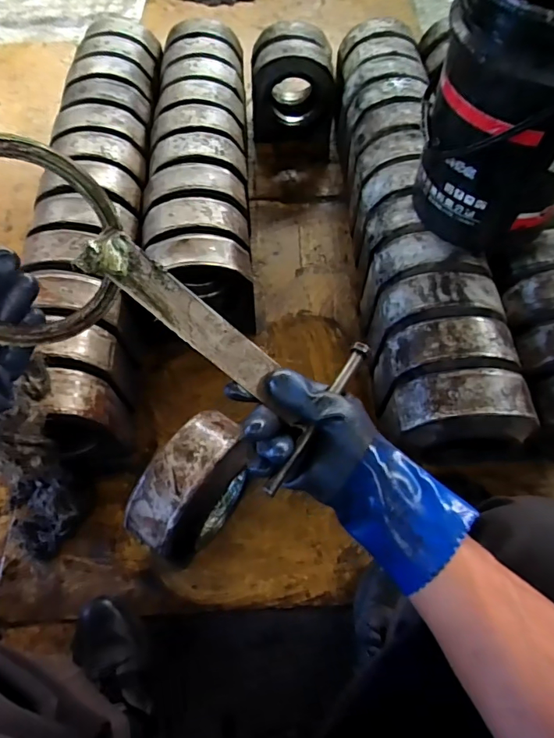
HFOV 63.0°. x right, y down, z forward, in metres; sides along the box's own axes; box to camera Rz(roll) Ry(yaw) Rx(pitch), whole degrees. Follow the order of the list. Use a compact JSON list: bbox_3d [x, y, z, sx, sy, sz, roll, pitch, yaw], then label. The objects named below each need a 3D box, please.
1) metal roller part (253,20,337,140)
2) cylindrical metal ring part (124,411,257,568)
[{"bbox_3d":[0.045,-0.816,1.281,0.222,0.210,0.231,0,60,1],"label":"metal roller part"},{"bbox_3d":[-0.122,0.190,0.707,0.116,0.186,0.207,36,67,17],"label":"cylindrical metal ring part"}]

